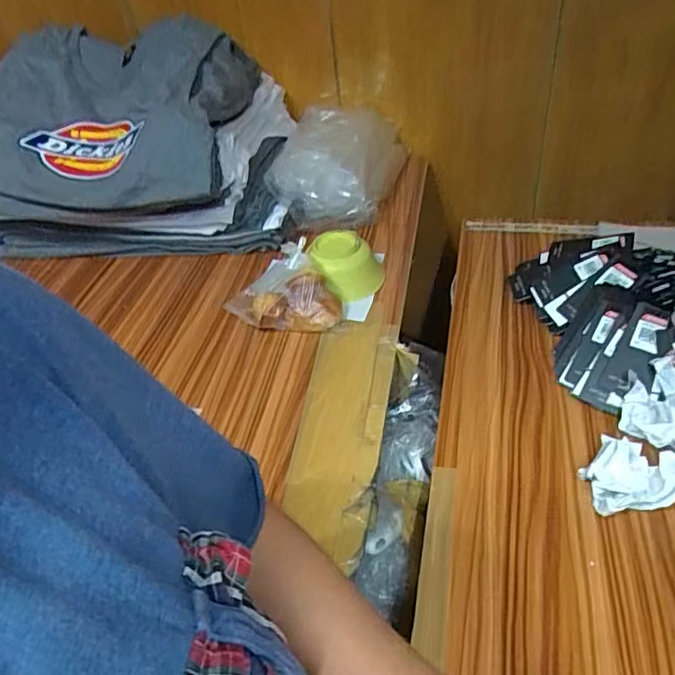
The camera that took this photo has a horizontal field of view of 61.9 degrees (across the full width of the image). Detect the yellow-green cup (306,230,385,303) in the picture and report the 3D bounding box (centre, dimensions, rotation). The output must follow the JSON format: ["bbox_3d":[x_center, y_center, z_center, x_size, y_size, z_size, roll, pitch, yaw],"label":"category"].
[{"bbox_3d":[0.014,-0.103,0.846,0.108,0.079,0.096,-2,41,6],"label":"yellow-green cup"}]

